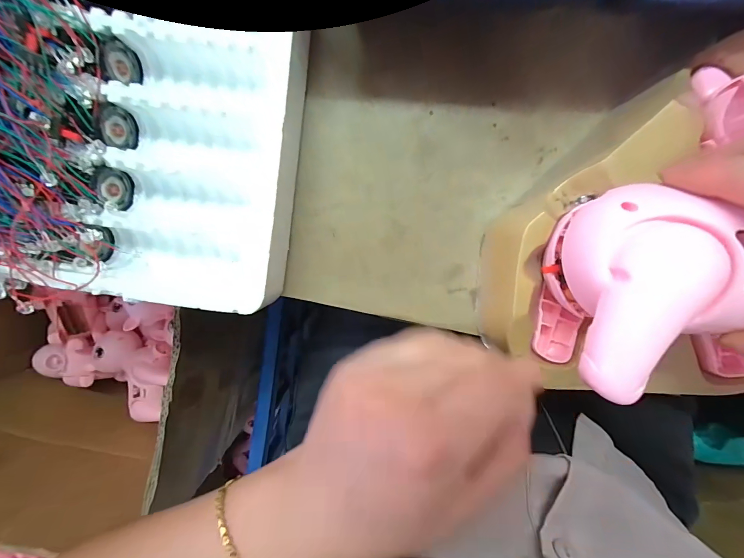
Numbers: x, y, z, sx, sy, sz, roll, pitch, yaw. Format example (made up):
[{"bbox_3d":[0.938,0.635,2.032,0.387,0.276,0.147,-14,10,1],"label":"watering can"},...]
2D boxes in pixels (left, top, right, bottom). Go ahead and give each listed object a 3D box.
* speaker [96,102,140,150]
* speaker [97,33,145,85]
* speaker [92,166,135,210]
[{"bbox_3d":[-0.142,-0.085,0.190,0.006,0.024,0.022,9,97,2],"label":"speaker"},{"bbox_3d":[-0.137,-0.118,0.186,0.007,0.021,0.024,-2,97,3],"label":"speaker"},{"bbox_3d":[-0.147,-0.052,0.193,0.006,0.023,0.022,2,97,3],"label":"speaker"}]

